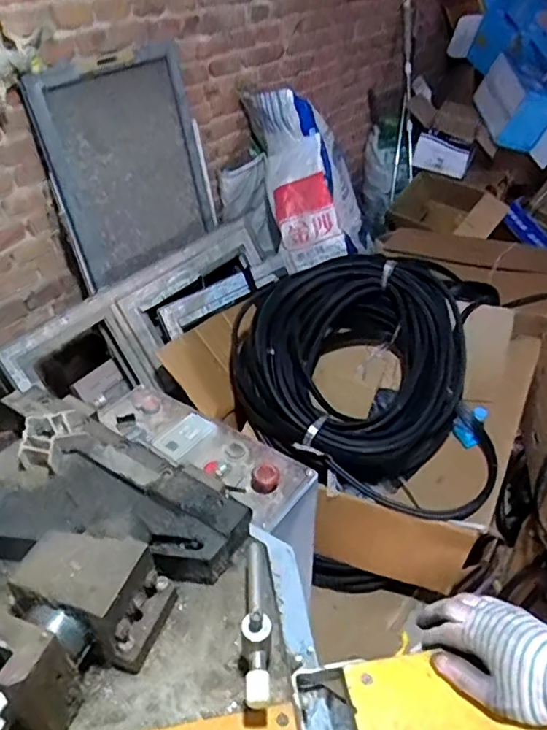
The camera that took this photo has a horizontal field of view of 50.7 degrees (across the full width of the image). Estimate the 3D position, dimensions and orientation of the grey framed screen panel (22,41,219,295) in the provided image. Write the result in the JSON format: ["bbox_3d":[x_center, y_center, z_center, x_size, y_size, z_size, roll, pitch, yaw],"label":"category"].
[{"bbox_3d":[-0.406,-0.595,1.710,0.072,0.575,0.583,11,39,30],"label":"grey framed screen panel"}]

